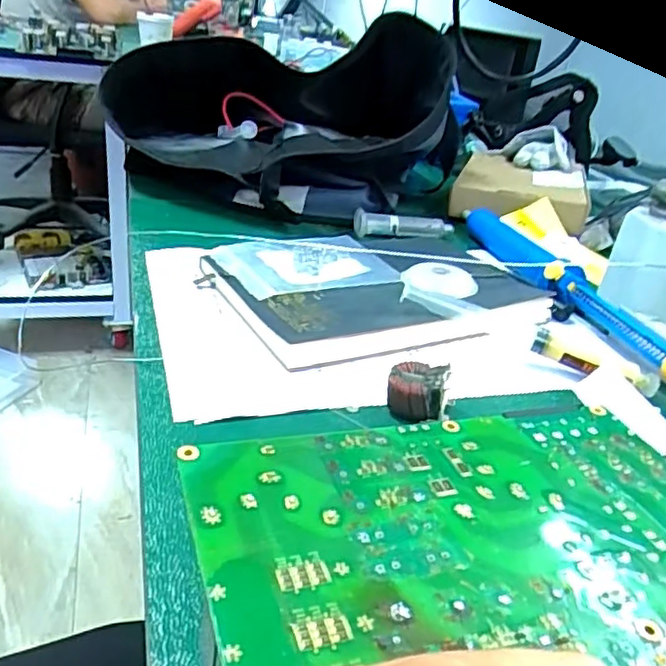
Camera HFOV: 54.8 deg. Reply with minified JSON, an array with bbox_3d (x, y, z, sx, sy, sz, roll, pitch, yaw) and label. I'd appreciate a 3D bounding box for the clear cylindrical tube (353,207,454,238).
[{"bbox_3d":[0.064,-0.097,0.578,0.090,0.020,0.019,1,29,-11],"label":"clear cylindrical tube"}]

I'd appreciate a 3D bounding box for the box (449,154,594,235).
[{"bbox_3d":[0.203,-0.159,0.695,0.130,0.035,0.192,14,29,12],"label":"box"}]

